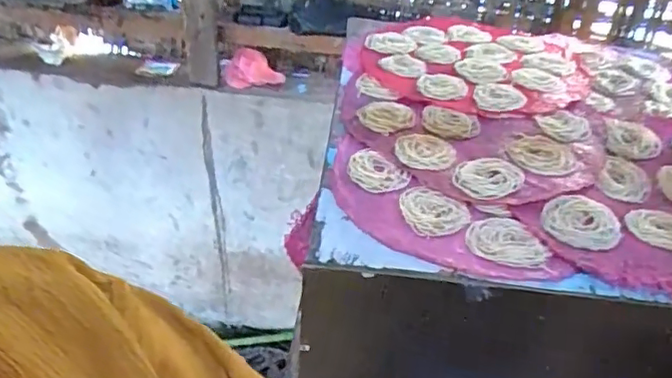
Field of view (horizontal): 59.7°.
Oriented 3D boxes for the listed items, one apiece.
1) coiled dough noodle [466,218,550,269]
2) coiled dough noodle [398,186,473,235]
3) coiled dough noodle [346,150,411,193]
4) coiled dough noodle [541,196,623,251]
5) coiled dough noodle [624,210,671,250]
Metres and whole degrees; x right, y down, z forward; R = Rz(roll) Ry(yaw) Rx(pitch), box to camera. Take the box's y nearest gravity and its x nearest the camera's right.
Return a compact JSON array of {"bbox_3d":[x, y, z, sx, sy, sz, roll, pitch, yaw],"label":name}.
[{"bbox_3d":[0.171,0.053,0.585,0.077,0.006,0.062,15,43,12],"label":"coiled dough noodle"},{"bbox_3d":[0.100,0.020,0.616,0.066,0.004,0.077,-29,51,-31],"label":"coiled dough noodle"},{"bbox_3d":[0.045,-0.018,0.658,0.068,0.008,0.056,32,49,28],"label":"coiled dough noodle"},{"bbox_3d":[0.256,0.034,0.609,0.077,0.004,0.072,2,42,-2],"label":"coiled dough noodle"},{"bbox_3d":[0.342,0.043,0.608,0.077,0.006,0.058,17,43,14],"label":"coiled dough noodle"}]

